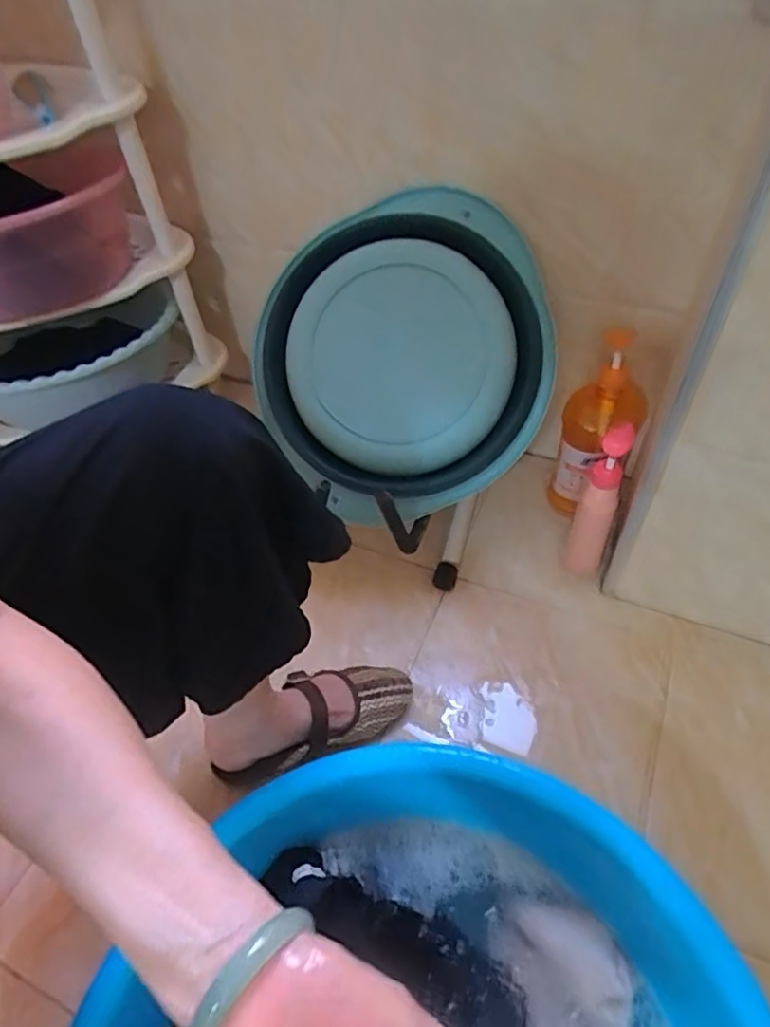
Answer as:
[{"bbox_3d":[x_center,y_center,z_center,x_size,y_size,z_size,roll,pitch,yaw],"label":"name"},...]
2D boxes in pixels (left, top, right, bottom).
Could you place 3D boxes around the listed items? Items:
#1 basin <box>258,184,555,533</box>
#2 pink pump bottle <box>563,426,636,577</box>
[{"bbox_3d":[0.026,-0.190,0.746,0.366,0.069,0.354,0,94,3],"label":"basin"},{"bbox_3d":[0.277,-0.007,0.774,0.050,0.223,0.069,14,52,15],"label":"pink pump bottle"}]

